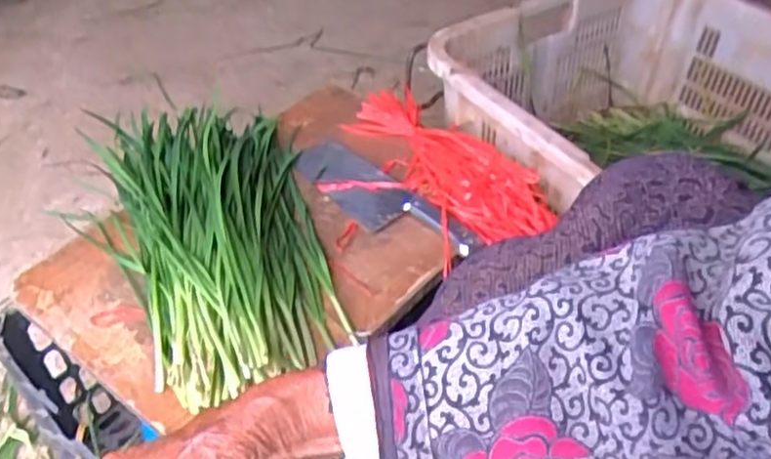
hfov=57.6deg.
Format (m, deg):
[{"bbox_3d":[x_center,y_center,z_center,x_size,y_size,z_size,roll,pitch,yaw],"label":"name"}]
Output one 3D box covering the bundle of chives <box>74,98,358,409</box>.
[{"bbox_3d":[-0.202,-0.017,0.782,0.226,0.078,0.471,-14,47,-12],"label":"bundle of chives"}]

